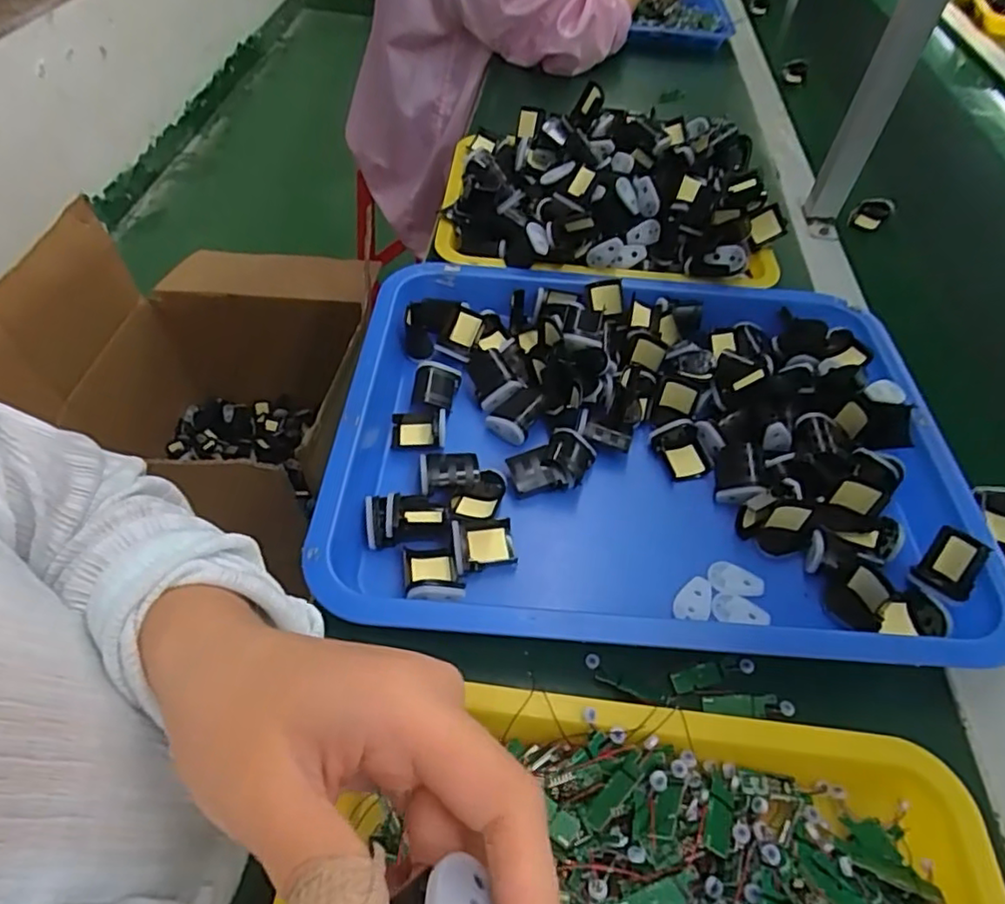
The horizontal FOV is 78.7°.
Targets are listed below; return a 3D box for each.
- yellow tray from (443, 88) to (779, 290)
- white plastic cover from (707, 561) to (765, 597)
[{"bbox_3d":[0.107,-0.274,0.613,0.332,0.070,0.238,5,51,1],"label":"yellow tray"},{"bbox_3d":[0.155,0.085,0.407,0.036,0.005,0.022,7,51,2],"label":"white plastic cover"}]

